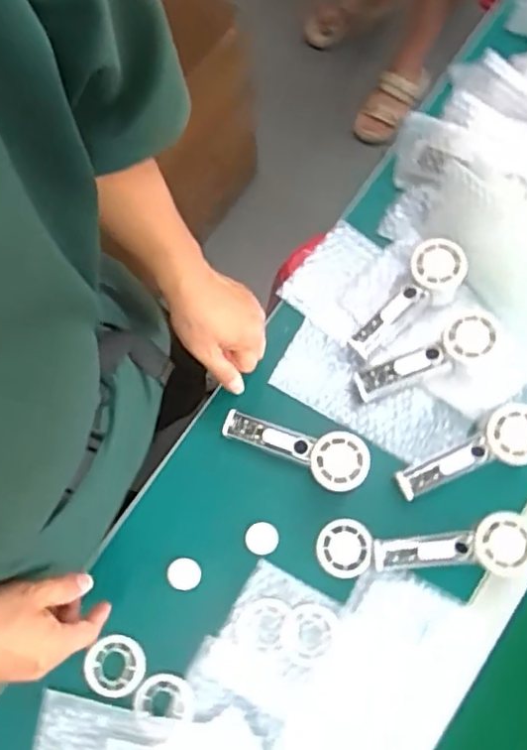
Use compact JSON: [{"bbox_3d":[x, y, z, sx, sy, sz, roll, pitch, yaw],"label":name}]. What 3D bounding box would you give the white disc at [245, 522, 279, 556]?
[{"bbox_3d":[-0.002,0.173,0.667,0.035,0.004,0.032,0,76,1],"label":"white disc"}]

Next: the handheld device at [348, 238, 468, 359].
[{"bbox_3d":[0.155,-0.081,0.683,0.054,0.031,0.152,44,96,11],"label":"handheld device"}]

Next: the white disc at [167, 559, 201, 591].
[{"bbox_3d":[-0.082,0.207,0.657,0.035,0.007,0.030,9,76,3],"label":"white disc"}]

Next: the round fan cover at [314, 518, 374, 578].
[{"bbox_3d":[0.085,0.182,0.662,0.058,0.004,0.058,0,76,1],"label":"round fan cover"}]

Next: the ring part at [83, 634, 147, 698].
[{"bbox_3d":[-0.151,0.295,0.639,0.060,0.005,0.056,8,76,3],"label":"ring part"}]

